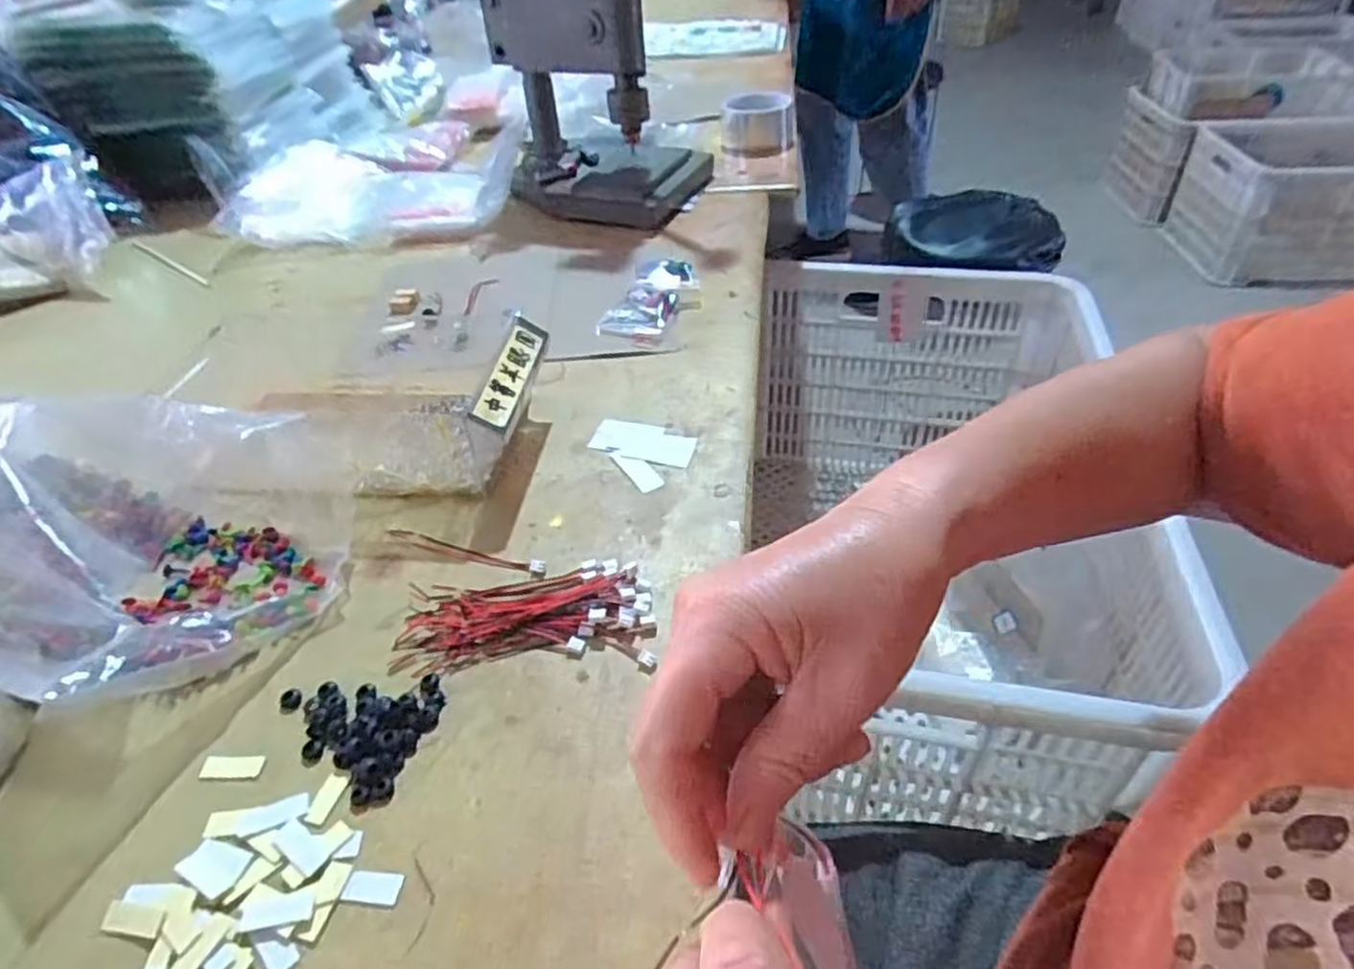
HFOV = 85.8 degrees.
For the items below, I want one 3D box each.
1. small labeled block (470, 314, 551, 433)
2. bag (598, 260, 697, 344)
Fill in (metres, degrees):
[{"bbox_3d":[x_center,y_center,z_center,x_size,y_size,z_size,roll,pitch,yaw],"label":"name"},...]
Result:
[{"bbox_3d":[-0.107,-0.072,0.475,0.027,0.005,0.116,26,40,-17],"label":"small labeled block"},{"bbox_3d":[-0.022,-0.167,0.649,0.060,0.009,0.138,9,43,13],"label":"bag"}]

